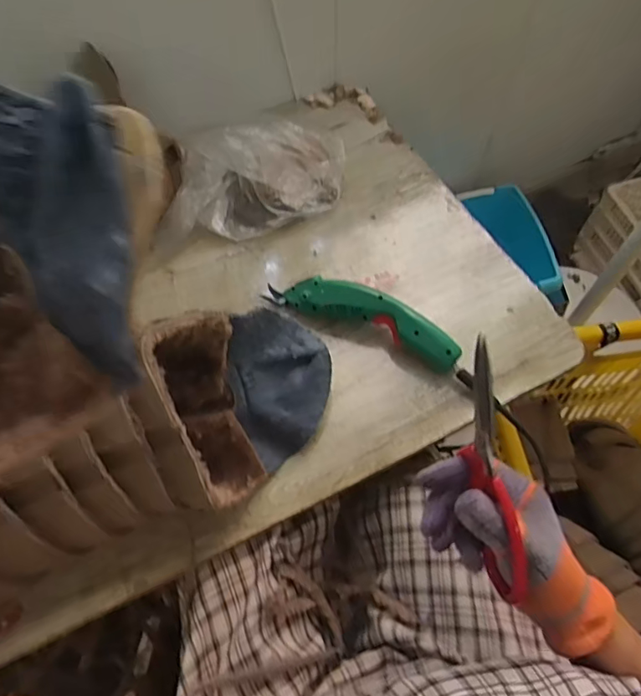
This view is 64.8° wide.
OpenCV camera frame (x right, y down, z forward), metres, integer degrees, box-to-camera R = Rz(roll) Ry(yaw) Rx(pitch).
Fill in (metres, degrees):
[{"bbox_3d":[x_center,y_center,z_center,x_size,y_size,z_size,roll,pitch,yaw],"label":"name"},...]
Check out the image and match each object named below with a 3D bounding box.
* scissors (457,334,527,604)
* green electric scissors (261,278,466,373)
[{"bbox_3d":[0.110,0.077,0.340,0.007,0.063,0.179,-14,101,-7],"label":"scissors"},{"bbox_3d":[0.051,-0.039,0.596,0.235,0.051,0.045,24,63,15],"label":"green electric scissors"}]

